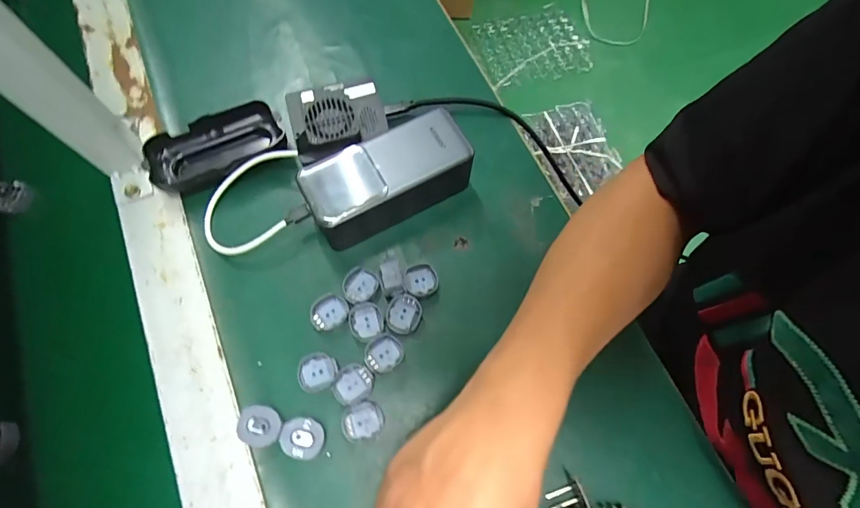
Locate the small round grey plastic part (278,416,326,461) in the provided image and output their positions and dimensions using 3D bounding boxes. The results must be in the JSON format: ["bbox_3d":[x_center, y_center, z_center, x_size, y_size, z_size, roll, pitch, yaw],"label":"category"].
[{"bbox_3d":[-0.087,0.126,0.291,0.028,0.016,0.025,12,70,3],"label":"small round grey plastic part"}]

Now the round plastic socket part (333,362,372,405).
[{"bbox_3d":[-0.056,0.093,0.304,0.027,0.006,0.027,1,70,-2],"label":"round plastic socket part"}]

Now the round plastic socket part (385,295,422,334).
[{"bbox_3d":[-0.020,0.046,0.319,0.024,0.007,0.028,12,70,3],"label":"round plastic socket part"}]

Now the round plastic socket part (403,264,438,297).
[{"bbox_3d":[-0.007,0.022,0.333,0.026,0.015,0.024,1,70,-2],"label":"round plastic socket part"}]

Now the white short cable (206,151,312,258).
[{"bbox_3d":[-0.141,-0.040,0.341,0.091,0.026,0.070,-22,72,-9],"label":"white short cable"}]

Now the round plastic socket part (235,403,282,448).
[{"bbox_3d":[-0.115,0.118,0.293,0.028,0.016,0.026,1,70,-2],"label":"round plastic socket part"}]

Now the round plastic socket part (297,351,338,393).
[{"bbox_3d":[-0.081,0.087,0.309,0.028,0.010,0.027,1,70,-2],"label":"round plastic socket part"}]

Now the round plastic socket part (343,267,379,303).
[{"bbox_3d":[-0.054,0.024,0.328,0.025,0.007,0.028,43,74,13],"label":"round plastic socket part"}]

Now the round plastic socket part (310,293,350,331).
[{"bbox_3d":[-0.077,0.045,0.326,0.029,0.010,0.026,-14,71,-7],"label":"round plastic socket part"}]

